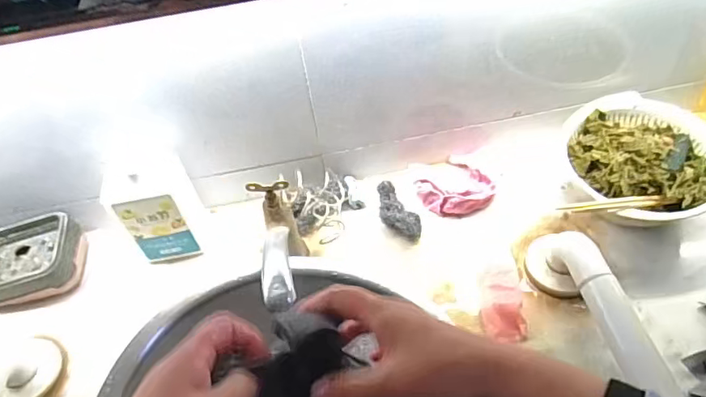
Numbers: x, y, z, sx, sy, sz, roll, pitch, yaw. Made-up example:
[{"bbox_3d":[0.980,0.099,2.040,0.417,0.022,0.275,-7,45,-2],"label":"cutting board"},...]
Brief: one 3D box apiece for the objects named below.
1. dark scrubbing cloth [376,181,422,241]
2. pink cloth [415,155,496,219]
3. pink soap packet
[{"bbox_3d":[0.056,0.015,0.638,0.044,0.038,0.082,-8,51,0],"label":"dark scrubbing cloth"},{"bbox_3d":[0.128,-0.015,0.661,0.082,0.026,0.085,-33,55,-19],"label":"pink cloth"},{"bbox_3d":[0.160,0.110,0.568,0.044,0.020,0.085,-3,52,4],"label":"pink soap packet"}]

